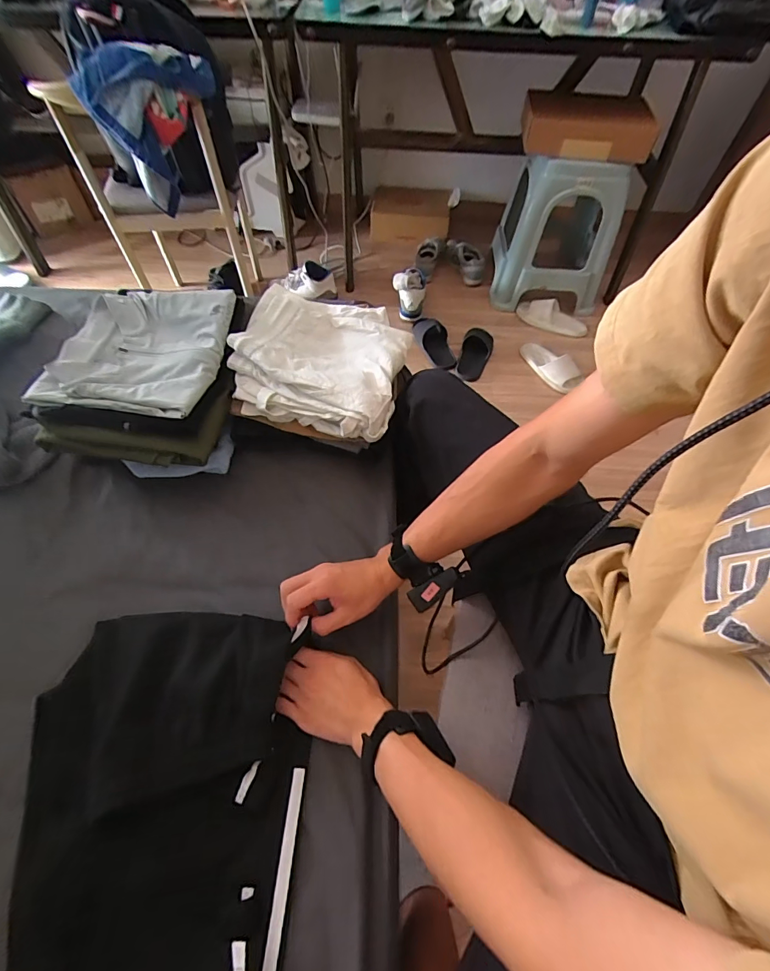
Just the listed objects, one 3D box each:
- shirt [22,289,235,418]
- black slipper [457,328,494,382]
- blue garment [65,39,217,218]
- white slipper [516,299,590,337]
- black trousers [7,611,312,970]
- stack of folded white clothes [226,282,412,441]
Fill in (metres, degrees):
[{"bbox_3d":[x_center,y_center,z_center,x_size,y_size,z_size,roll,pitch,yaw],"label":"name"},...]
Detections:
[{"bbox_3d":[-0.375,-0.213,0.656,0.237,0.034,0.252,7,58,2],"label":"shirt"},{"bbox_3d":[0.315,-0.466,1.467,0.103,0.053,0.246,17,59,8],"label":"black slipper"},{"bbox_3d":[-0.583,-0.943,1.104,0.315,0.299,0.314,-15,60,-11],"label":"blue garment"},{"bbox_3d":[0.621,-0.626,1.562,0.259,0.056,0.115,30,62,16],"label":"white slipper"},{"bbox_3d":[-0.234,0.392,0.412,0.281,0.047,0.520,-1,58,-3],"label":"black trousers"},{"bbox_3d":[-0.108,-0.221,0.719,0.273,0.064,0.291,11,58,5],"label":"stack of folded white clothes"}]

